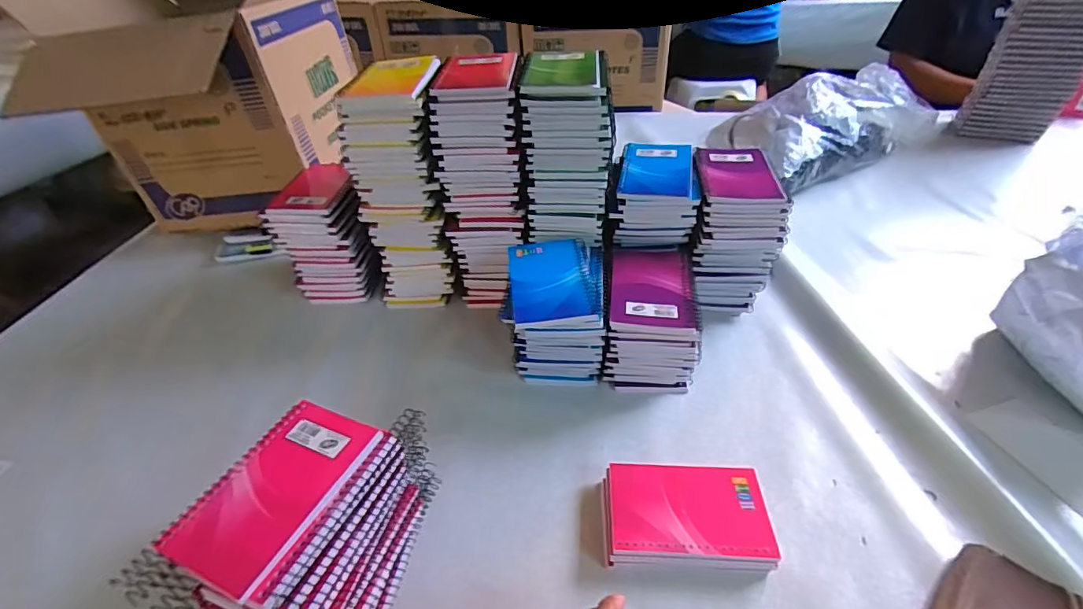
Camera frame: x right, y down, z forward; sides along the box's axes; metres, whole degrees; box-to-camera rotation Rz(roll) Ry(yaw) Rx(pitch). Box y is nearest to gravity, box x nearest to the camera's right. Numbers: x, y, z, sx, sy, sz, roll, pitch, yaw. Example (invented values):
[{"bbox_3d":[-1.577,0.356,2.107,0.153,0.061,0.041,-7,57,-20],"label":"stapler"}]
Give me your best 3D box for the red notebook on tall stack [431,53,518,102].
[{"bbox_3d":[-0.070,-0.254,0.543,0.084,0.017,0.117,-1,40,2],"label":"red notebook on tall stack"}]

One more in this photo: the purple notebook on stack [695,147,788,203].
[{"bbox_3d":[0.229,-0.156,0.569,0.087,0.008,0.119,3,40,7],"label":"purple notebook on stack"}]

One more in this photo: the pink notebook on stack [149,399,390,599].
[{"bbox_3d":[-0.186,0.128,0.347,0.083,0.008,0.129,16,44,22],"label":"pink notebook on stack"}]

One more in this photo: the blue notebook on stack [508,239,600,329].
[{"bbox_3d":[0.011,-0.027,0.515,0.086,0.014,0.123,-5,40,-1],"label":"blue notebook on stack"}]

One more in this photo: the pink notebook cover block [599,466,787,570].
[{"bbox_3d":[0.122,0.181,0.418,0.135,0.033,0.087,0,40,6],"label":"pink notebook cover block"}]

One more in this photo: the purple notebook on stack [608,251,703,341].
[{"bbox_3d":[0.119,-0.016,0.520,0.086,0.018,0.131,5,40,9],"label":"purple notebook on stack"}]

